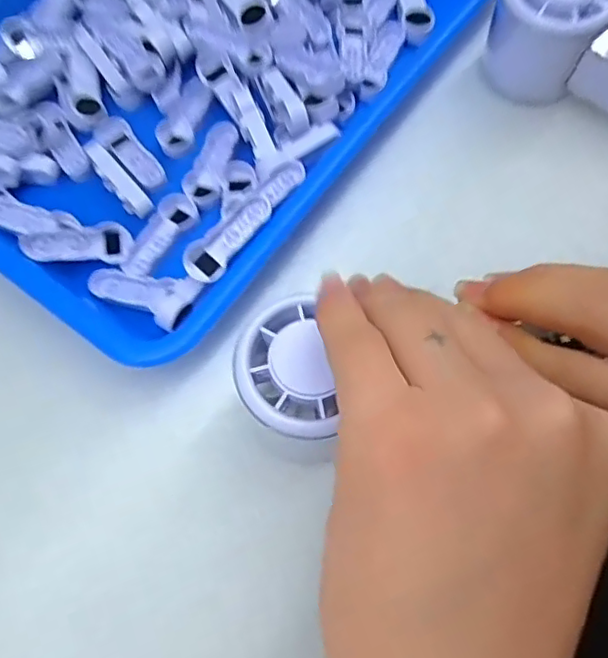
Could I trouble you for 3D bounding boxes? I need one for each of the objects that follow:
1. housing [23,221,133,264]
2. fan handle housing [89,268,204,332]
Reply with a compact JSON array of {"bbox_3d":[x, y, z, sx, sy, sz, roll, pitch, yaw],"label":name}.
[{"bbox_3d":[-0.113,-0.043,0.302,0.051,0.011,0.017,-6,67,-18],"label":"housing"},{"bbox_3d":[-0.078,-0.017,0.295,0.057,0.015,0.025,14,68,24],"label":"fan handle housing"}]

